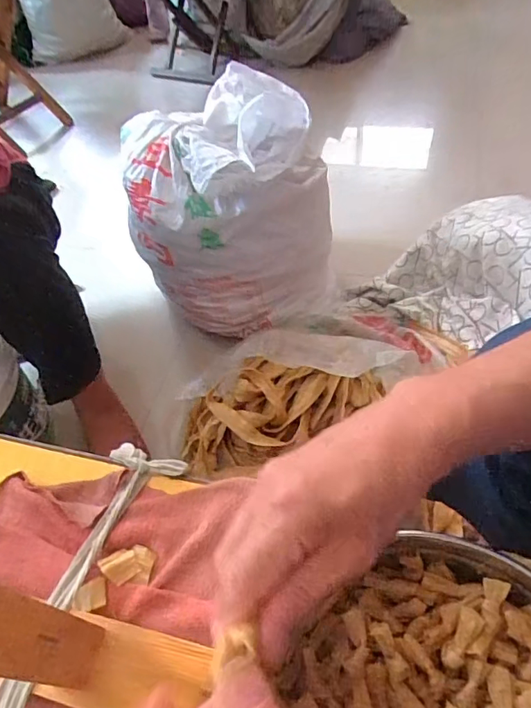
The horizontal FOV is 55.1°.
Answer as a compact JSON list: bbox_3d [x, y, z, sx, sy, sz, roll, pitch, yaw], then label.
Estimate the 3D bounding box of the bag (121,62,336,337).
[{"bbox_3d":[-0.053,-0.249,0.906,0.340,0.352,0.280,-16,50,-7],"label":"bag"}]

